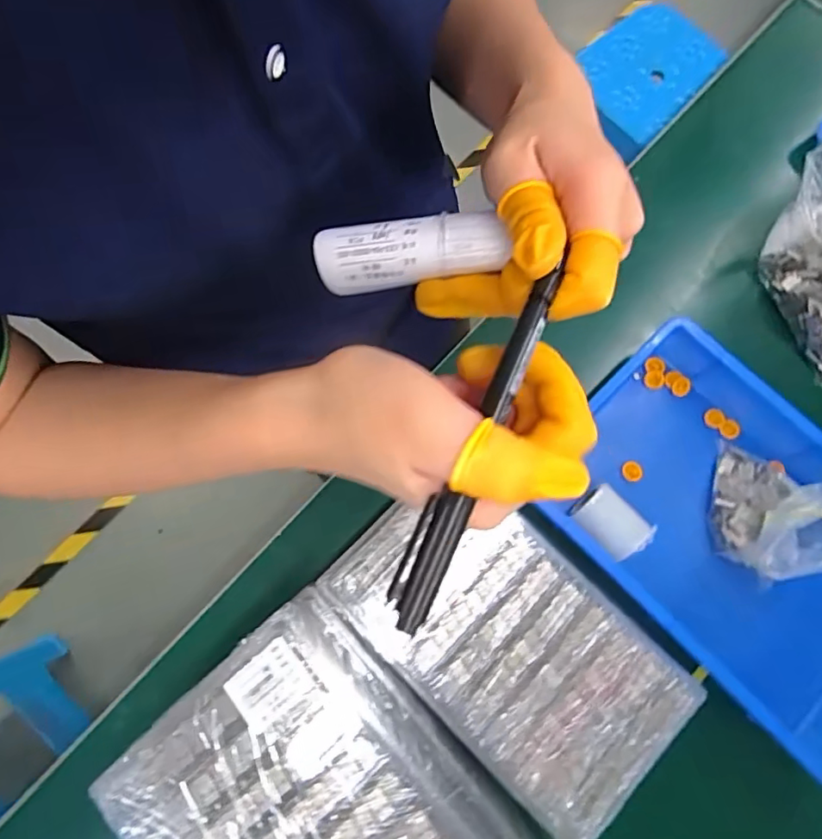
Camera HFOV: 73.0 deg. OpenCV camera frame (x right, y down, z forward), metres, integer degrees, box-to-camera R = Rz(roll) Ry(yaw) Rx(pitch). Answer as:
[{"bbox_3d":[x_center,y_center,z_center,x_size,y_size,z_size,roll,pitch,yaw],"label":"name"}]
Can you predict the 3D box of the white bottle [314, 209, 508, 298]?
[{"bbox_3d":[-0.001,-0.072,0.238,0.084,0.021,0.024,0,75,25],"label":"white bottle"}]

